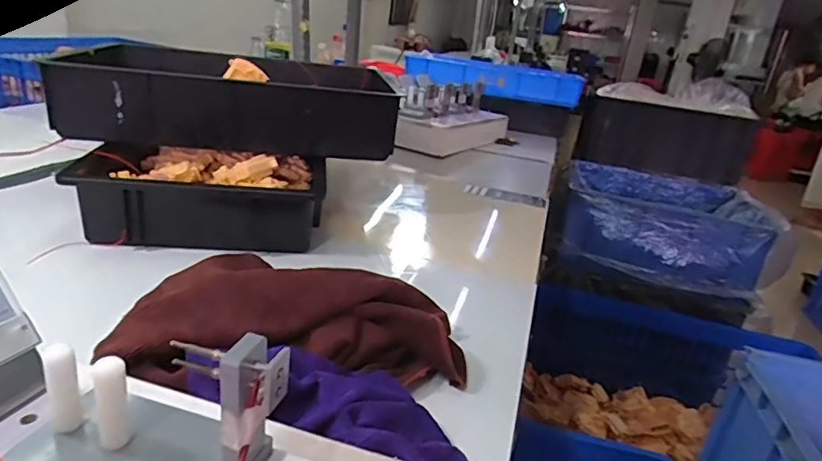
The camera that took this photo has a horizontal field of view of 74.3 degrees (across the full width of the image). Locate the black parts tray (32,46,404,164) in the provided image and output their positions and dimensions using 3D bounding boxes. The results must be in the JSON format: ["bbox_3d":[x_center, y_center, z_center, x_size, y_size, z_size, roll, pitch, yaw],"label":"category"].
[{"bbox_3d":[-0.272,-0.215,0.895,0.474,0.125,0.324,3,22,-11],"label":"black parts tray"}]

